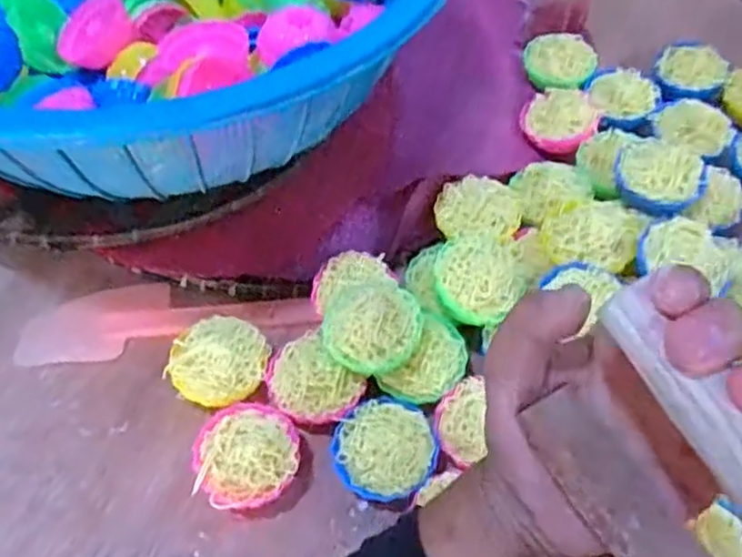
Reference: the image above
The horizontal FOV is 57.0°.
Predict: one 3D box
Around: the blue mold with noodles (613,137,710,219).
[{"bbox_3d":[0.203,-0.071,0.486,0.061,0.039,0.050,35,64,22],"label":"blue mold with noodles"}]

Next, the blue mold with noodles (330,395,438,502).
[{"bbox_3d":[0.008,0.106,0.417,0.060,0.026,0.058,-1,56,1],"label":"blue mold with noodles"}]

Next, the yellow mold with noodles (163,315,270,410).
[{"bbox_3d":[-0.099,0.057,0.447,0.061,0.032,0.058,-1,56,1],"label":"yellow mold with noodles"}]

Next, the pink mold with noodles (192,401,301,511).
[{"bbox_3d":[-0.074,0.106,0.413,0.061,0.038,0.061,-1,56,1],"label":"pink mold with noodles"}]

